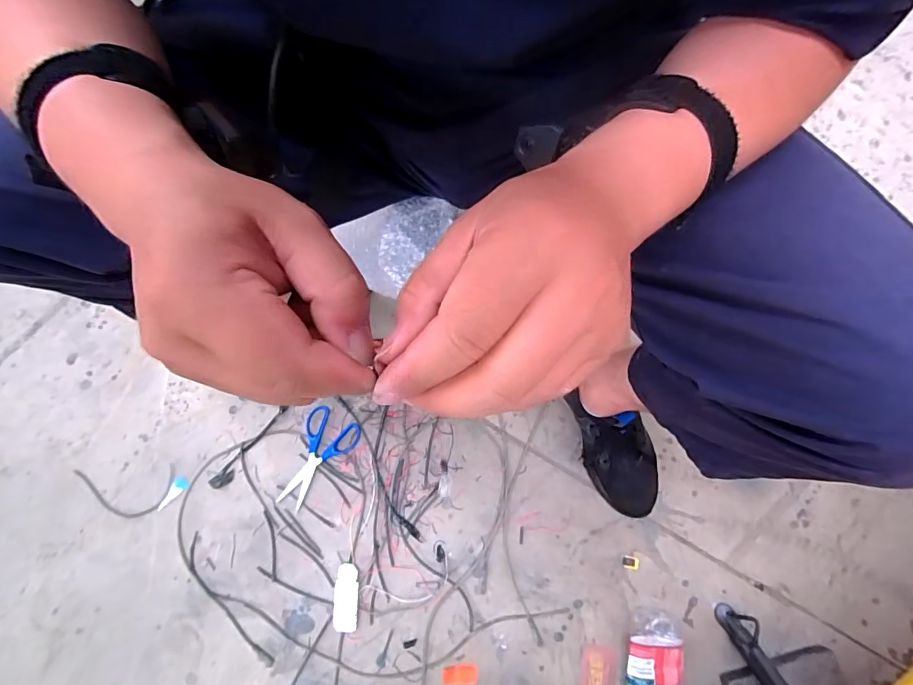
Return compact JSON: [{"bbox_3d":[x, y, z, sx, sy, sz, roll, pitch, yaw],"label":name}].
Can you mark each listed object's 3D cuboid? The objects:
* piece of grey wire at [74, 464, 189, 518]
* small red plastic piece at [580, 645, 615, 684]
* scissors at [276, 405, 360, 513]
[{"bbox_3d":[-0.522,0.239,0.700,0.179,0.008,0.078,-5,78,1],"label":"piece of grey wire"},{"bbox_3d":[0.202,0.490,0.632,0.046,0.005,0.092,6,78,3],"label":"small red plastic piece"},{"bbox_3d":[-0.223,0.188,0.700,0.089,0.013,0.158,23,80,6],"label":"scissors"}]

